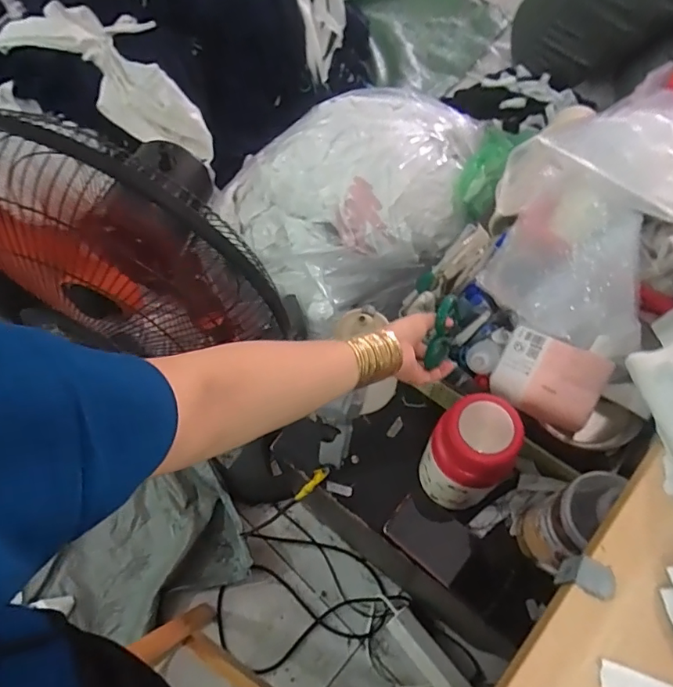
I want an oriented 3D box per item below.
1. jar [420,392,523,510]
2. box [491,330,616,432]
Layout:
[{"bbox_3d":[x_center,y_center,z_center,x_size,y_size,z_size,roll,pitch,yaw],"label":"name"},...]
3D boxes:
[{"bbox_3d":[0.161,0.141,0.629,0.088,0.191,0.094,-2,62,3],"label":"jar"},{"bbox_3d":[0.262,0.042,0.626,0.121,0.052,0.085,27,67,17],"label":"box"}]

